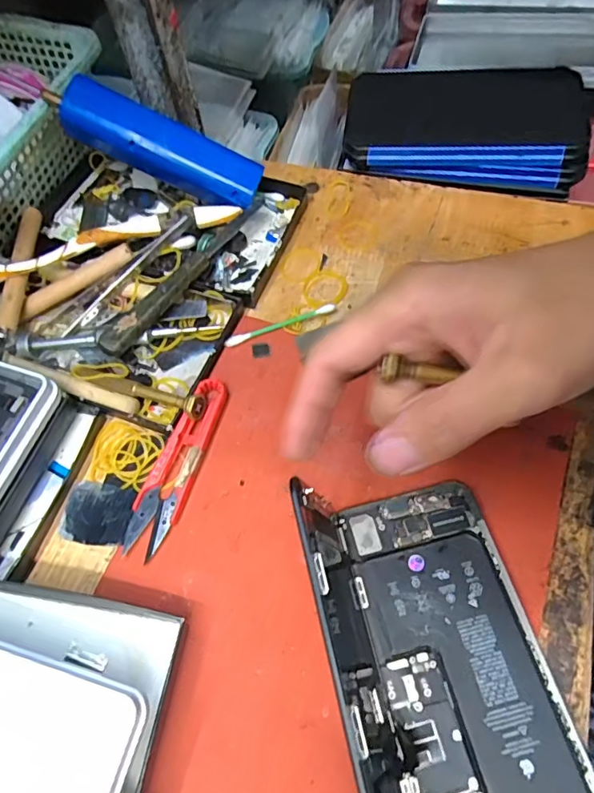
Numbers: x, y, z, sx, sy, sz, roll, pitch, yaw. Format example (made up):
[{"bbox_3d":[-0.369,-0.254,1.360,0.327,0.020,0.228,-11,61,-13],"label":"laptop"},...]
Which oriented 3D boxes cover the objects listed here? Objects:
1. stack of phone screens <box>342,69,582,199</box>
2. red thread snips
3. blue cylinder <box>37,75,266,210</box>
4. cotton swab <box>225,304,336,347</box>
[{"bbox_3d":[0.131,-0.217,0.392,0.177,0.030,0.100,7,63,8],"label":"stack of phone screens"},{"bbox_3d":[-0.064,0.035,0.272,0.023,0.011,0.099,16,64,12],"label":"red thread snips"},{"bbox_3d":[-0.092,-0.165,0.331,0.136,0.029,0.028,21,63,-12],"label":"blue cylinder"},{"bbox_3d":[-0.010,-0.045,0.315,0.072,0.007,0.007,-22,62,-7],"label":"cotton swab"}]

